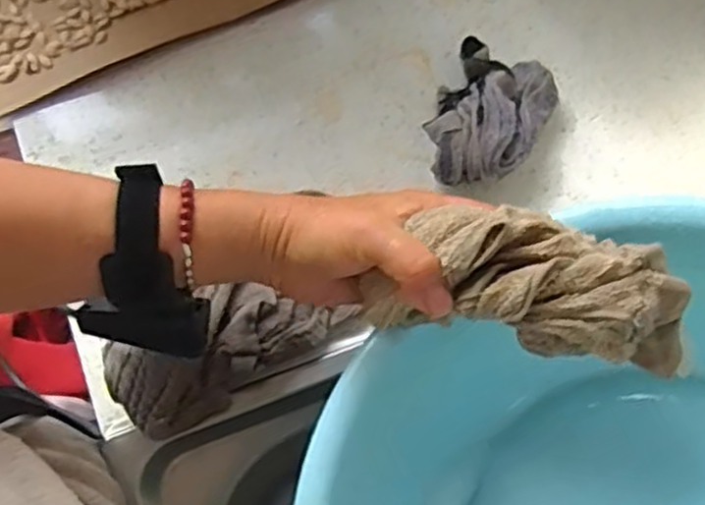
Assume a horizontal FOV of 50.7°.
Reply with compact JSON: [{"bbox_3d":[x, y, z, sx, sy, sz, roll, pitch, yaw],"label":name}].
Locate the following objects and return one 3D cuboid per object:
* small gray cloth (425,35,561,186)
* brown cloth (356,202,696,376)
[{"bbox_3d":[0.094,-0.095,0.540,0.079,0.052,0.119,29,73,8],"label":"small gray cloth"},{"bbox_3d":[0.087,0.019,0.371,0.157,0.066,0.054,12,71,2],"label":"brown cloth"}]

